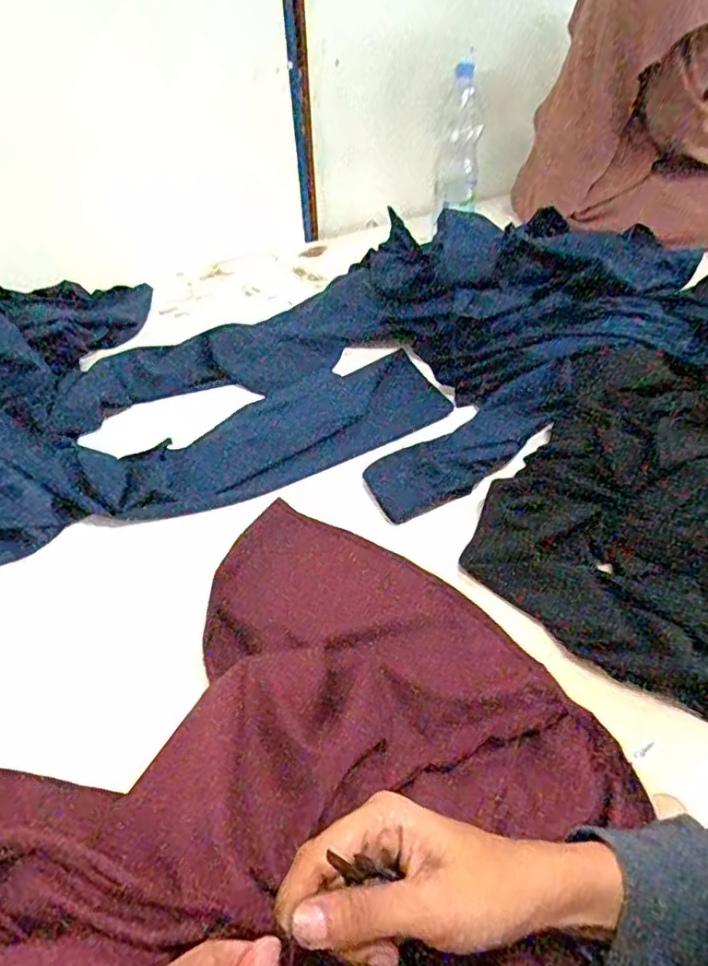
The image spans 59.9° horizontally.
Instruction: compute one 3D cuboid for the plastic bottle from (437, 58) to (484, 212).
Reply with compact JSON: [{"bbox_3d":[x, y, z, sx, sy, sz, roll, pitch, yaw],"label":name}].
[{"bbox_3d":[0.194,-0.623,1.121,0.071,0.234,0.069,4,38,8],"label":"plastic bottle"}]

